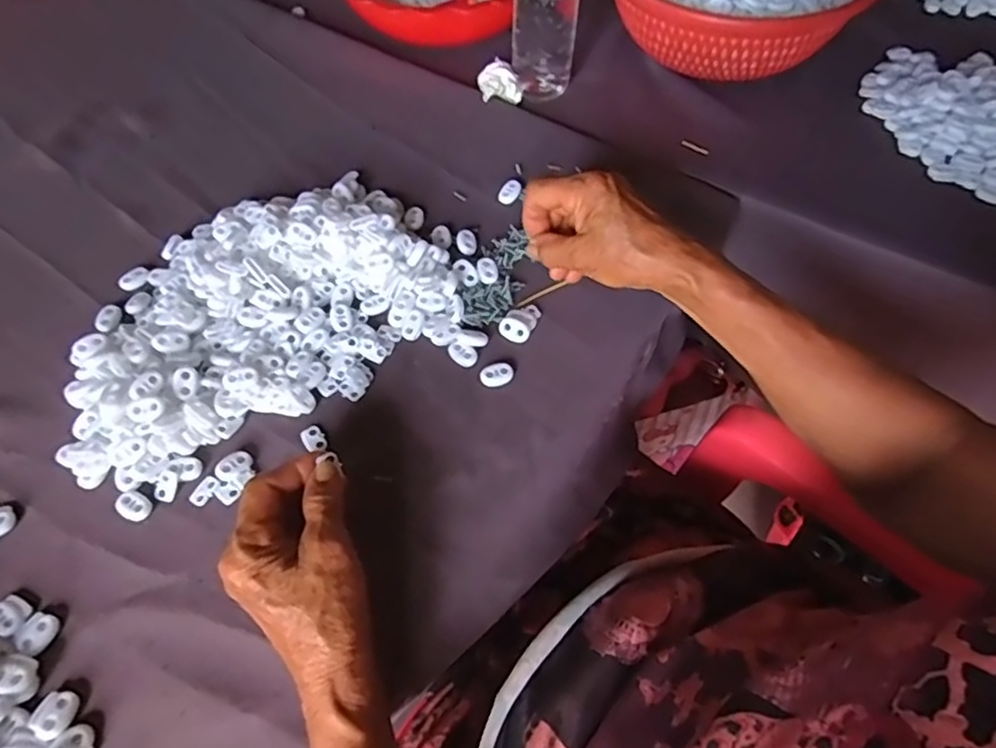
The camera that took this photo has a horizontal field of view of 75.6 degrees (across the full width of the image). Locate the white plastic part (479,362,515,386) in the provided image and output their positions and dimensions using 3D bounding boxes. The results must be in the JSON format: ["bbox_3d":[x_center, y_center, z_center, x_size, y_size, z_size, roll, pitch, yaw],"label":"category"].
[{"bbox_3d":[-0.001,0.000,0.438,0.023,0.005,0.015,-12,57,-7],"label":"white plastic part"}]

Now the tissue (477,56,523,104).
[{"bbox_3d":[0.000,-0.281,0.613,0.035,0.017,0.047,-10,57,-6],"label":"tissue"}]

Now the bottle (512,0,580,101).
[{"bbox_3d":[0.044,-0.344,0.572,0.060,0.163,0.068,3,57,2],"label":"bottle"}]

